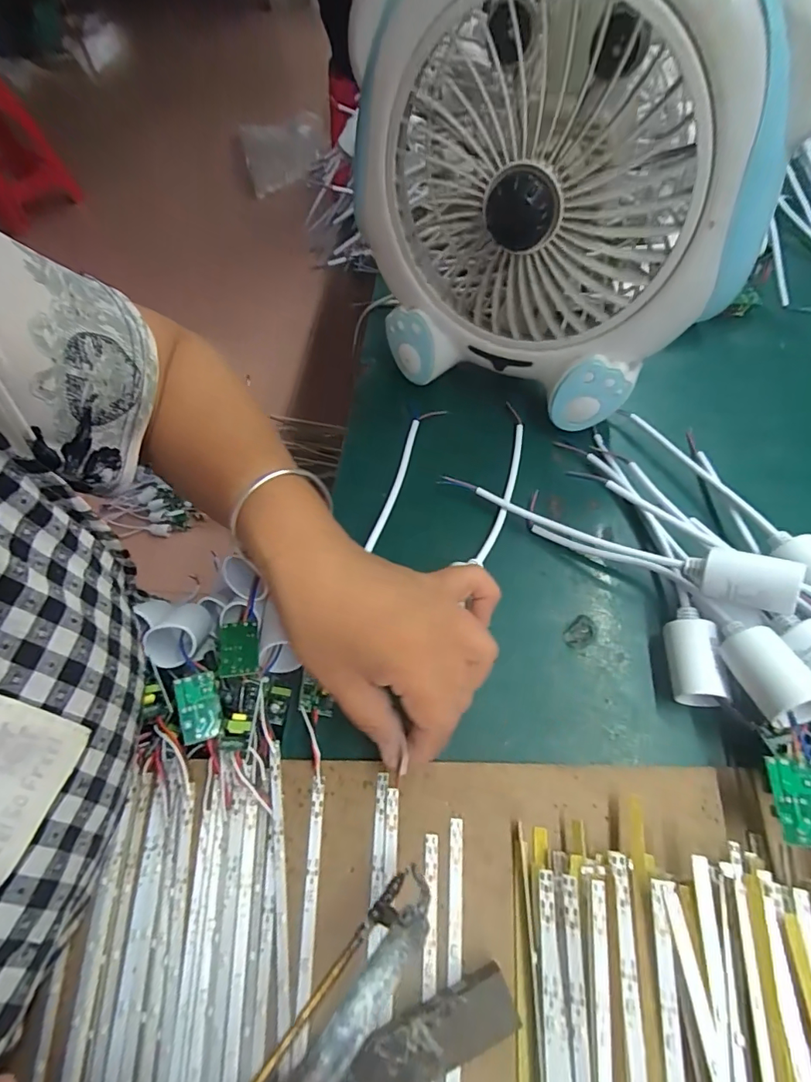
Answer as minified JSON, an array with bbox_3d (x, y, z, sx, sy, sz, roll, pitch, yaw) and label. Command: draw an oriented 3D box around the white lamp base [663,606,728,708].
[{"bbox_3d":[0.159,0.065,0.276,0.025,0.029,0.053,-1,58,4],"label":"white lamp base"}]

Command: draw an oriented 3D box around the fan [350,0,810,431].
[{"bbox_3d":[0.089,-0.214,0.306,0.242,0.268,0.110,21,62,17],"label":"fan"}]

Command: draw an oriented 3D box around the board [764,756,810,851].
[{"bbox_3d":[0.178,0.117,0.219,0.021,0.004,0.035,-4,61,16],"label":"board"}]

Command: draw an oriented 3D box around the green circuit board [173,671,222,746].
[{"bbox_3d":[-0.112,0.090,0.265,0.021,0.004,0.035,-5,62,-35],"label":"green circuit board"}]

